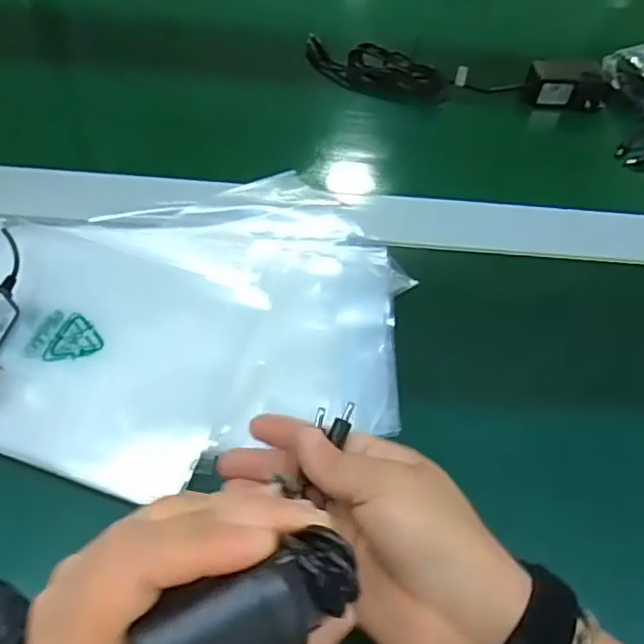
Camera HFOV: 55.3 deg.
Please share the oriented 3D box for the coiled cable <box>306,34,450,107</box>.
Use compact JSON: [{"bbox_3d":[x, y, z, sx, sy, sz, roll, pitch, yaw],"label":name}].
[{"bbox_3d":[0.053,-0.244,0.603,0.147,0.036,0.031,24,56,11],"label":"coiled cable"}]

